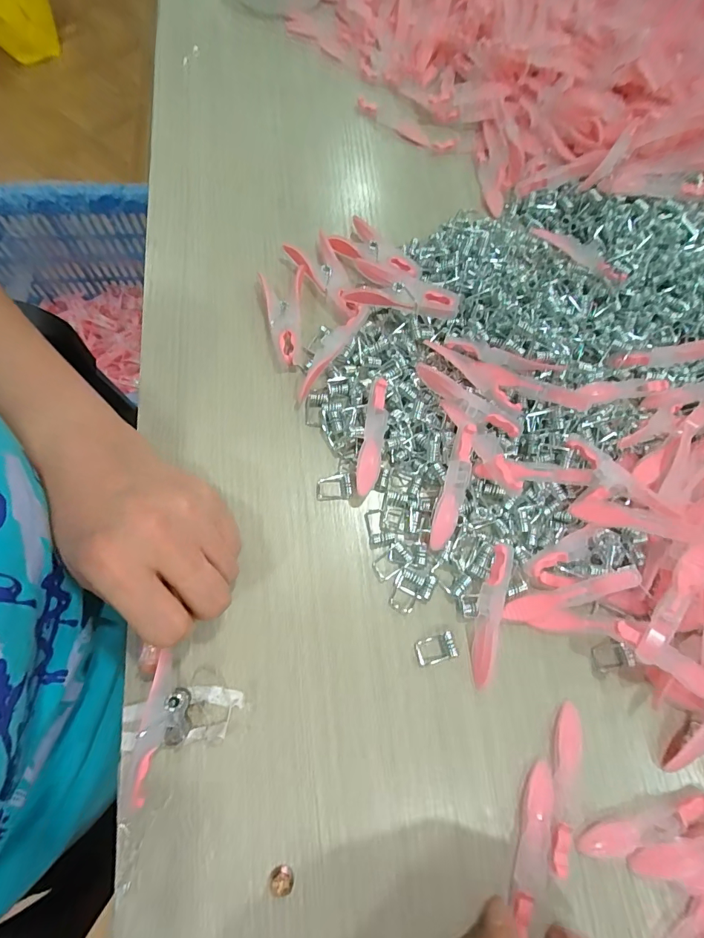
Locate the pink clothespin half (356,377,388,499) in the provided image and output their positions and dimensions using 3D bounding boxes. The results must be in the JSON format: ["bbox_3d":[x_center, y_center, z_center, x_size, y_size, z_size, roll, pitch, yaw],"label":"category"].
[{"bbox_3d":[0.014,-0.022,0.268,0.014,0.014,0.073,11,70,-1],"label":"pink clothespin half"}]

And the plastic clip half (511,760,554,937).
[{"bbox_3d":[0.090,0.188,0.211,0.014,0.004,0.071,18,66,6],"label":"plastic clip half"}]

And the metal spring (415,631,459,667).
[{"bbox_3d":[0.048,0.103,0.239,0.022,0.006,0.015,-14,73,-10],"label":"metal spring"}]

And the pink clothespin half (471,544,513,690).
[{"bbox_3d":[0.080,0.083,0.242,0.013,0.007,0.078,12,87,3],"label":"pink clothespin half"}]

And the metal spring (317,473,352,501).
[{"bbox_3d":[-0.011,0.010,0.263,0.022,0.007,0.018,-3,71,-6],"label":"metal spring"}]

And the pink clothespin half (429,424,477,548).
[{"bbox_3d":[0.062,0.011,0.254,0.013,0.009,0.076,14,93,4],"label":"pink clothespin half"}]

